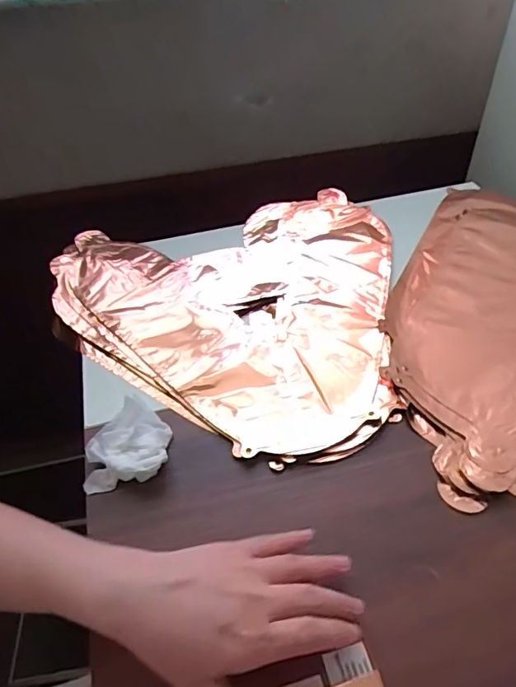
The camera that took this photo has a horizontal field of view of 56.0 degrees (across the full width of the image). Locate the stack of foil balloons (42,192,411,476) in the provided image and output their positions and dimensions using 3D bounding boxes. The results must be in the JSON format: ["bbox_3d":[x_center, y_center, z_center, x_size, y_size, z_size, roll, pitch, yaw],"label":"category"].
[{"bbox_3d":[-0.010,-0.039,0.532,0.398,0.020,0.381,-14,47,-10],"label":"stack of foil balloons"}]

